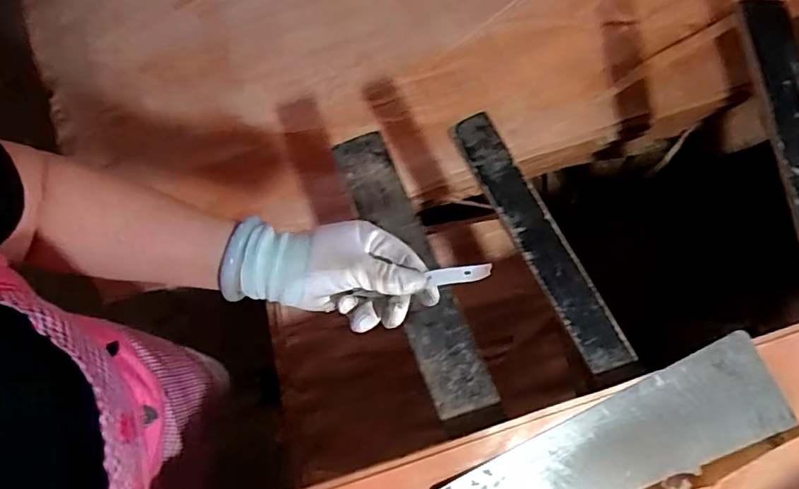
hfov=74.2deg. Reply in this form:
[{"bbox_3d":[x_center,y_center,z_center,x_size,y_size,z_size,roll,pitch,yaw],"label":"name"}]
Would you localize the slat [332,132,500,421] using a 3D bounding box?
[{"bbox_3d":[0.011,0.025,0.618,0.064,0.019,0.347,-21,76,-7],"label":"slat"}]

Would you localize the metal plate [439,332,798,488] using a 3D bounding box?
[{"bbox_3d":[0.217,0.209,0.537,0.373,0.009,0.099,-22,79,-7],"label":"metal plate"}]

